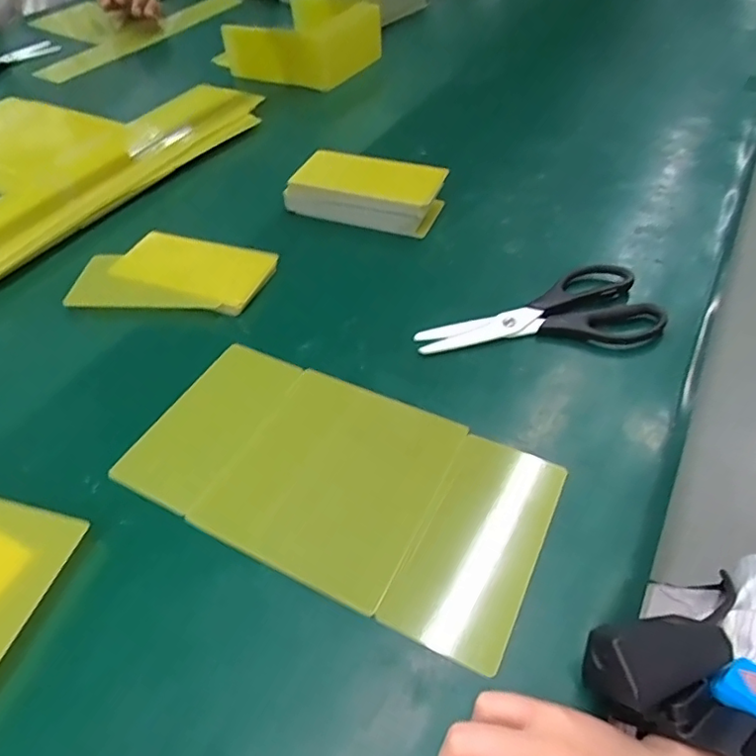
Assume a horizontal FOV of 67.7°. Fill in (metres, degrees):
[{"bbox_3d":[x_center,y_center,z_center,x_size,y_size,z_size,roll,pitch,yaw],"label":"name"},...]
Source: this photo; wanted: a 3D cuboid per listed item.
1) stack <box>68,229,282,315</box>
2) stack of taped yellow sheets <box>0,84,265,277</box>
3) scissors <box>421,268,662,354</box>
[{"bbox_3d":[-0.179,-0.094,0.503,0.163,0.011,0.097,8,48,8],"label":"stack"},{"bbox_3d":[-0.372,-0.256,0.639,0.266,0.029,0.433,23,53,22],"label":"stack of taped yellow sheets"},{"bbox_3d":[0.128,-0.058,0.457,0.190,0.014,0.089,-3,47,-2],"label":"scissors"}]

